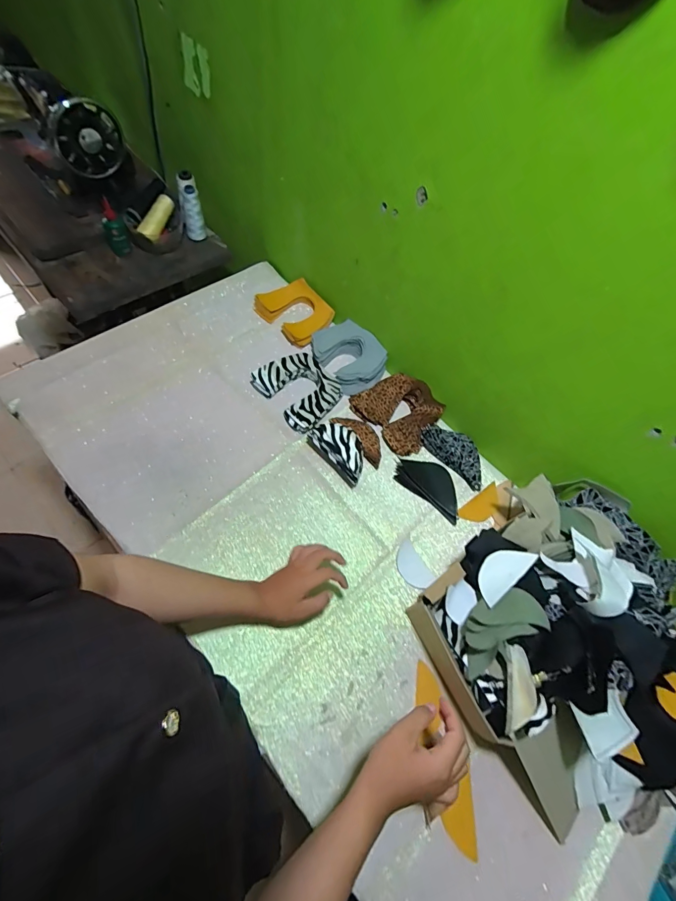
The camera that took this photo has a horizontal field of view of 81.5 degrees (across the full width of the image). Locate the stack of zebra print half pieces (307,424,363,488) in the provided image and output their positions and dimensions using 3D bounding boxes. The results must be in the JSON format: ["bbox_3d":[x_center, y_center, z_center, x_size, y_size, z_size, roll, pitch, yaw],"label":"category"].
[{"bbox_3d":[0.005,-0.004,0.707,0.127,0.056,0.063,42,63,13],"label":"stack of zebra print half pieces"}]

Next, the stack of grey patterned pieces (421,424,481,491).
[{"bbox_3d":[0.233,-0.001,0.755,0.143,0.022,0.073,42,70,16],"label":"stack of grey patterned pieces"}]

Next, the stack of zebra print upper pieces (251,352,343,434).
[{"bbox_3d":[-0.071,-0.126,0.769,0.136,0.022,0.157,-39,72,-19],"label":"stack of zebra print upper pieces"}]

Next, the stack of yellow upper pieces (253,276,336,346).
[{"bbox_3d":[-0.093,-0.309,0.862,0.123,0.025,0.163,-38,72,-18],"label":"stack of yellow upper pieces"}]

